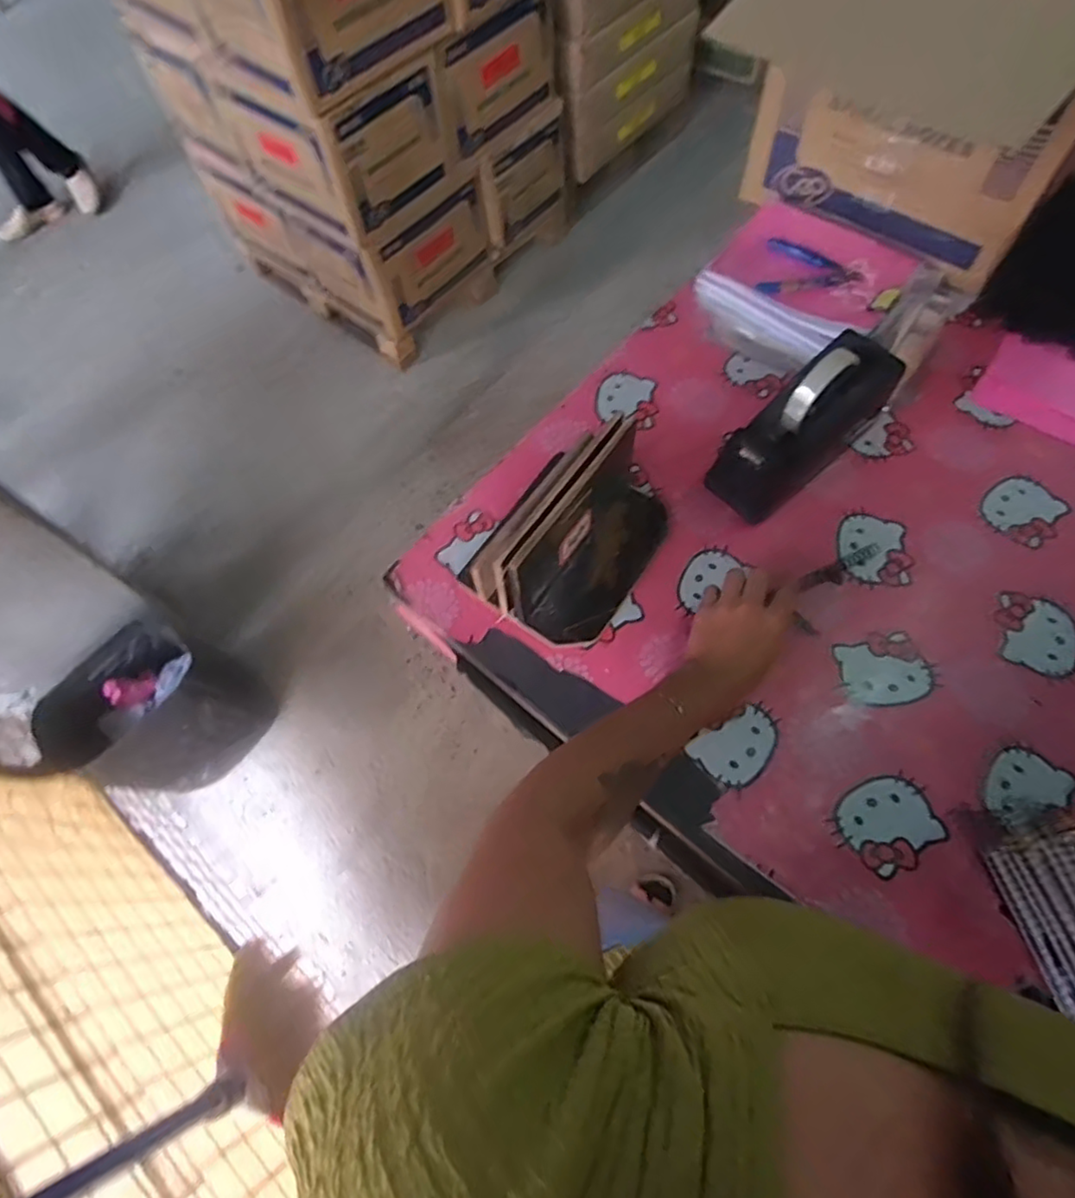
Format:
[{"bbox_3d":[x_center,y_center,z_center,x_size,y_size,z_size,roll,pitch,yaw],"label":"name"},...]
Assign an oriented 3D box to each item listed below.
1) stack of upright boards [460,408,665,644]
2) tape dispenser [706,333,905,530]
[{"bbox_3d":[0.031,-0.074,0.628,0.143,0.117,0.196,28,69,15],"label":"stack of upright boards"},{"bbox_3d":[0.276,-0.177,0.666,0.197,0.111,0.071,-39,69,-14],"label":"tape dispenser"}]

